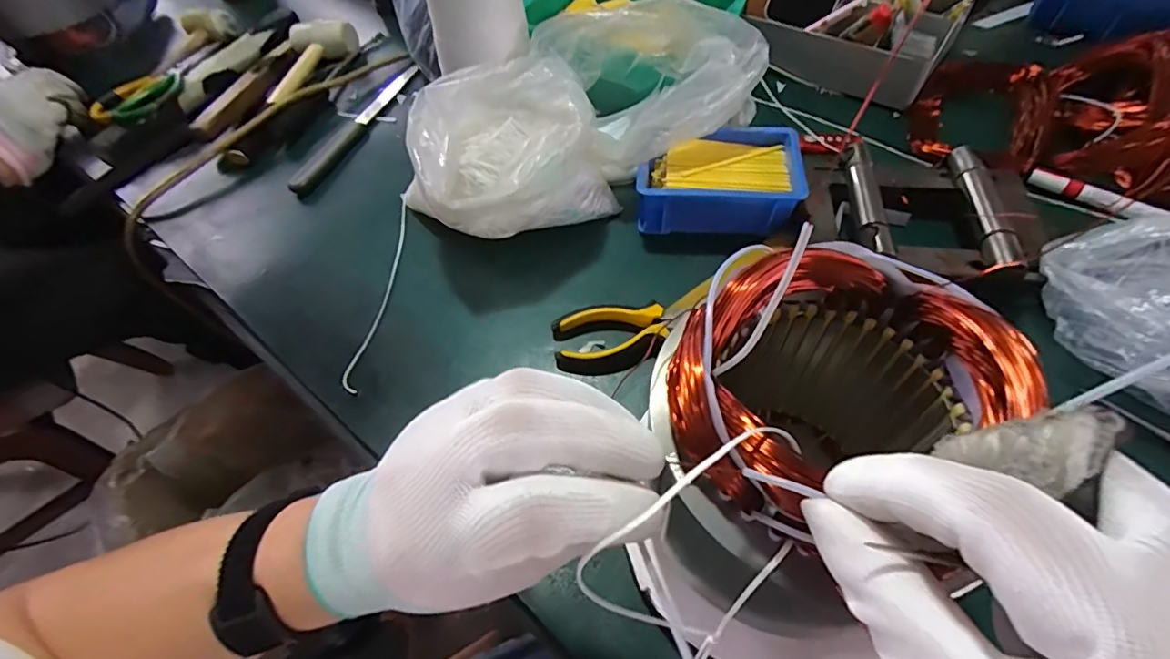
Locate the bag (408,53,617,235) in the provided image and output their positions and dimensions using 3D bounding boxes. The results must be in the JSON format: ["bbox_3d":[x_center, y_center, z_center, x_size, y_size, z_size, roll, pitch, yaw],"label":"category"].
[{"bbox_3d":[-0.070,-0.146,0.465,0.162,0.114,0.129,-34,61,-18],"label":"bag"}]

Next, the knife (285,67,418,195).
[{"bbox_3d":[-0.265,-0.238,0.597,0.029,0.016,0.236,14,58,13],"label":"knife"}]

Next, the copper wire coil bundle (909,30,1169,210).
[{"bbox_3d":[0.490,-0.222,0.510,0.266,0.076,0.220,34,65,23],"label":"copper wire coil bundle"}]

